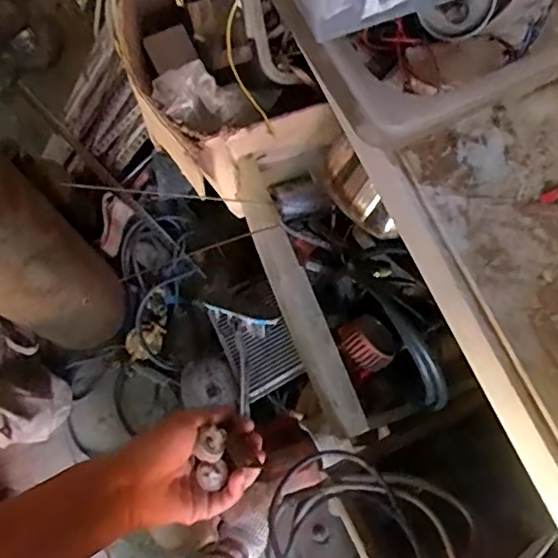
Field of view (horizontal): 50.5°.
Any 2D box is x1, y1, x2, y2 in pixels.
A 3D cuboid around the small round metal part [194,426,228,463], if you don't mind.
[{"bbox_3d":[-0.054,0.132,0.471,0.019,0.018,0.027,20,75,6],"label":"small round metal part"}]

